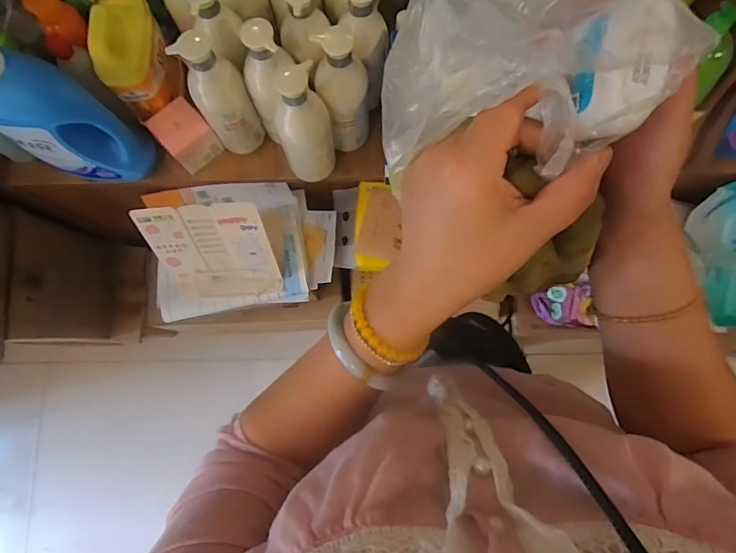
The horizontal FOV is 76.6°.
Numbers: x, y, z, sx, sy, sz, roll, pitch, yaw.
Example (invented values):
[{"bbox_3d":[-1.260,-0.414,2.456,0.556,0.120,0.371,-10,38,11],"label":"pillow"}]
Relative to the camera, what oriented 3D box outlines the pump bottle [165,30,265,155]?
[{"bbox_3d":[-0.214,-0.265,0.705,0.078,0.221,0.081,-31,81,-5],"label":"pump bottle"}]

